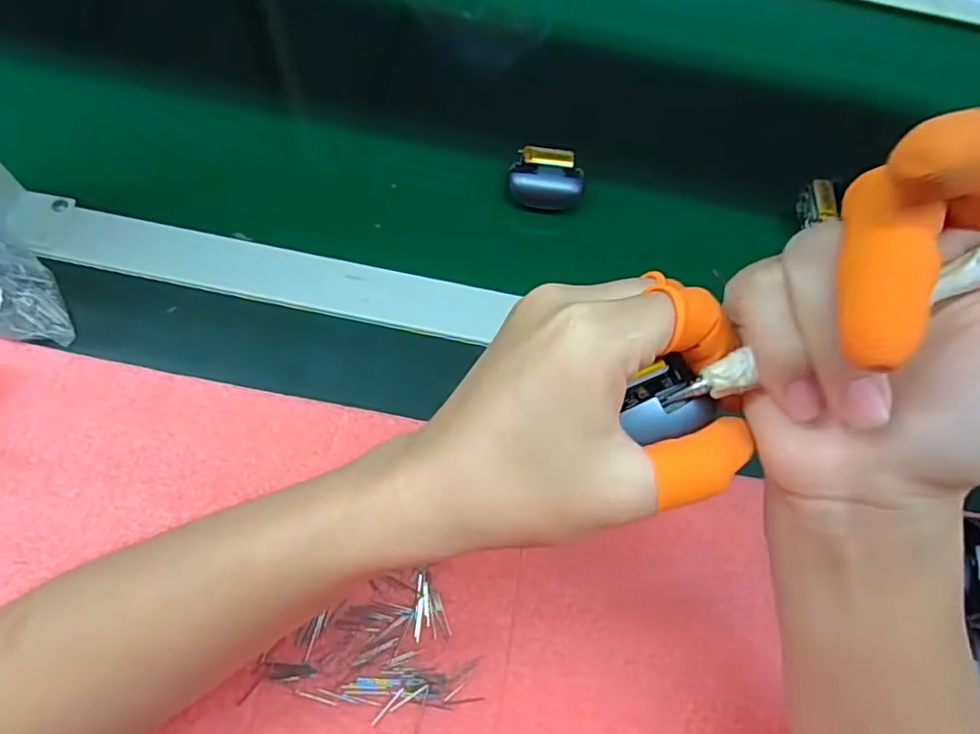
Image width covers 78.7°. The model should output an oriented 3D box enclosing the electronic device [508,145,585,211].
[{"bbox_3d":[0.043,-0.140,0.442,0.053,0.028,0.036,11,65,-1],"label":"electronic device"}]

